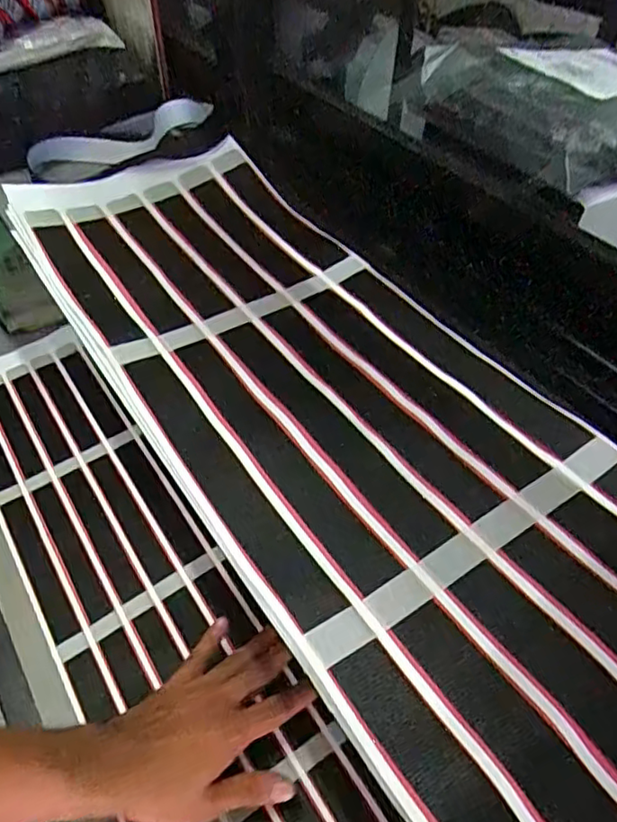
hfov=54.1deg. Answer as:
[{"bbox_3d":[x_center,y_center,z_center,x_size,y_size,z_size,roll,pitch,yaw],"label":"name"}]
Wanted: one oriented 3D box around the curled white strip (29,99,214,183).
[{"bbox_3d":[-0.186,-0.280,0.615,0.194,0.047,0.075,-14,47,12],"label":"curled white strip"}]

